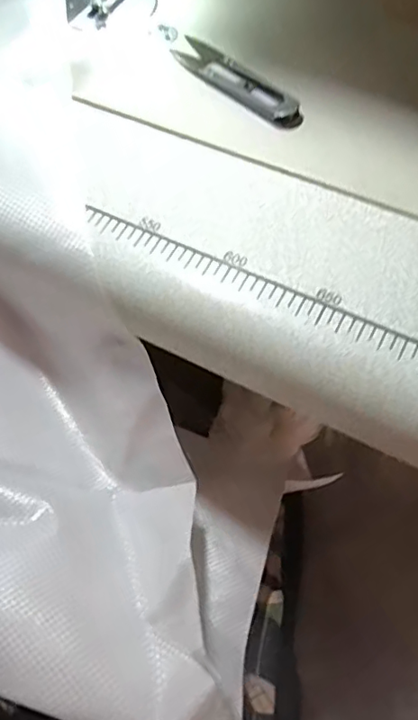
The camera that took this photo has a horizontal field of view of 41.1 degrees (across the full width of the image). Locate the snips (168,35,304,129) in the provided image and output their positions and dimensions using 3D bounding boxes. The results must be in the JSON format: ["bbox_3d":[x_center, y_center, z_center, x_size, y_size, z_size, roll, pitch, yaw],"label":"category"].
[{"bbox_3d":[0.014,-0.168,0.331,0.022,0.013,0.101,-37,67,-14],"label":"snips"}]

